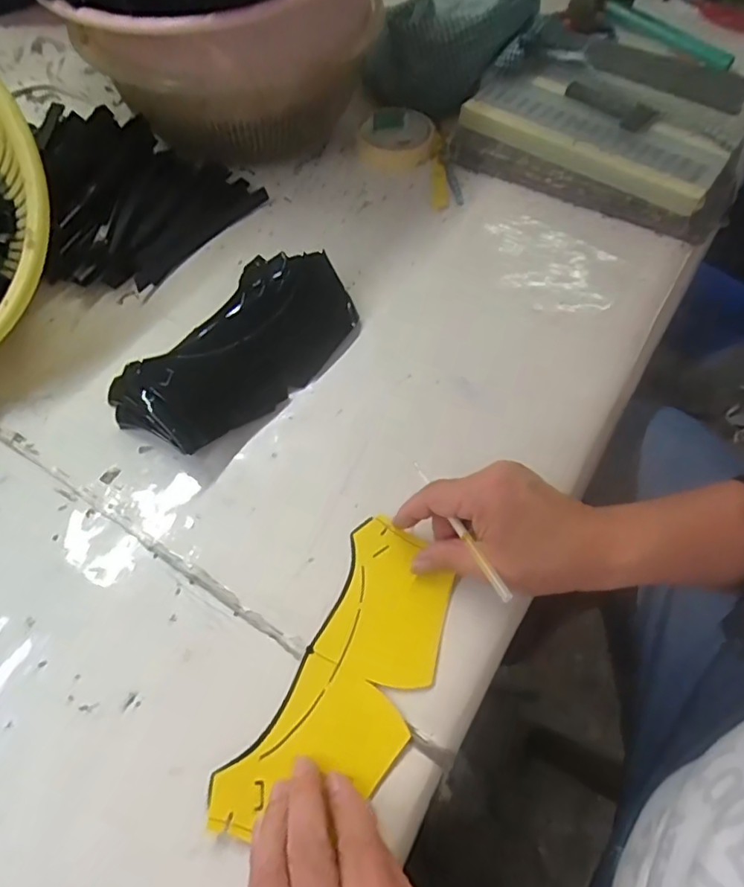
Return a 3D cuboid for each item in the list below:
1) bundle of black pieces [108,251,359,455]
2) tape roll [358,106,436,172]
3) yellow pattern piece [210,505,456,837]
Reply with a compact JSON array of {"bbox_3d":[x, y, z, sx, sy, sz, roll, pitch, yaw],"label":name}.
[{"bbox_3d":[-0.109,-0.082,0.476,0.116,0.044,0.204,27,62,14],"label":"bundle of black pieces"},{"bbox_3d":[0.026,-0.340,0.634,0.080,0.033,0.096,1,59,-1],"label":"tape roll"},{"bbox_3d":[-0.013,0.146,0.360,0.087,0.008,0.202,27,61,14],"label":"yellow pattern piece"}]

